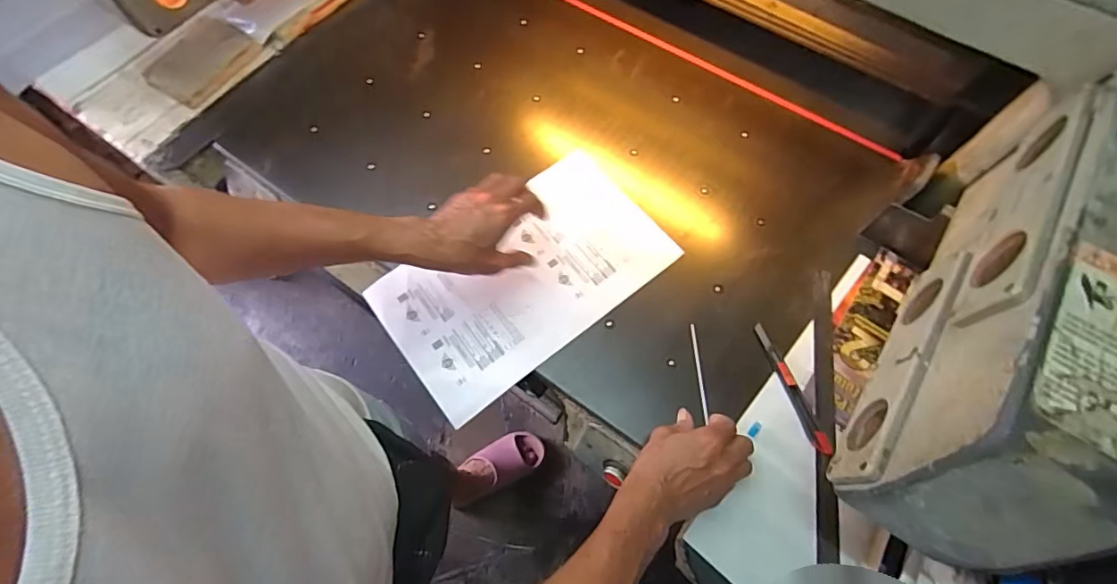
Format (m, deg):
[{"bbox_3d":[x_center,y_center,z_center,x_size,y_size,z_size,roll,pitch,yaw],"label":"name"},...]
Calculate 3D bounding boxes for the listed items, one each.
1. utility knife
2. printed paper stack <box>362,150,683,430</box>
[{"bbox_3d":[0.266,0.107,0.567,0.020,0.009,0.154,-16,67,-6],"label":"utility knife"},{"bbox_3d":[-0.042,-0.021,0.632,0.347,0.015,0.211,-36,70,-14],"label":"printed paper stack"}]

